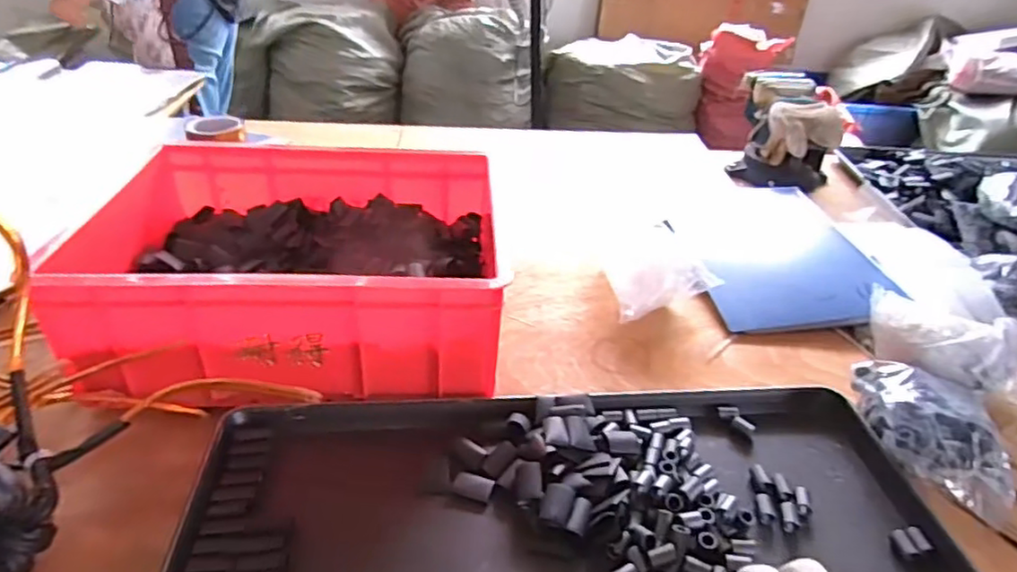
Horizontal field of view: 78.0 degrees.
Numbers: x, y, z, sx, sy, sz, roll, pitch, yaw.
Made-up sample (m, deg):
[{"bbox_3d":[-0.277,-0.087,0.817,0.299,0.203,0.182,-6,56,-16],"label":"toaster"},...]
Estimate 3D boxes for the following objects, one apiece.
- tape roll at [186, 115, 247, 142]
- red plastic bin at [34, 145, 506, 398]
[{"bbox_3d":[-0.486,-0.262,1.046,0.087,0.025,0.087,-8,37,-17],"label":"tape roll"},{"bbox_3d":[-0.209,-0.028,0.662,0.390,0.128,0.305,-2,35,-9],"label":"red plastic bin"}]

